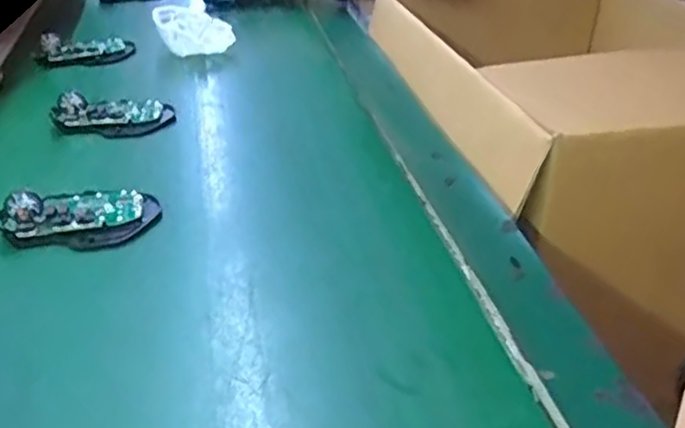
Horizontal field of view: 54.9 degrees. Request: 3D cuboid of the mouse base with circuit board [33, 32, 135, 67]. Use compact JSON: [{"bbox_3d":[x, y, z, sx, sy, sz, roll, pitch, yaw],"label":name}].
[{"bbox_3d":[-0.333,-0.216,0.854,0.117,0.034,0.050,-13,34,-16],"label":"mouse base with circuit board"}]

